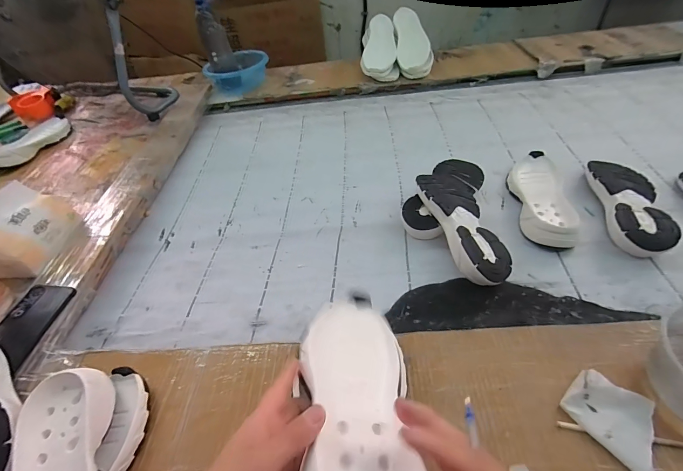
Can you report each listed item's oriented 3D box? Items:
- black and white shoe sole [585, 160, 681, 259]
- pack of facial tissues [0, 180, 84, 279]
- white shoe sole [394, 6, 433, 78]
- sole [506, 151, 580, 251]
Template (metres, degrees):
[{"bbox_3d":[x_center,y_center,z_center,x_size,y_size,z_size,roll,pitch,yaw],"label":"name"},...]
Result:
[{"bbox_3d":[0.510,-0.062,0.563,0.091,0.036,0.238,6,48,12],"label":"black and white shoe sole"},{"bbox_3d":[-0.570,-0.007,0.574,0.101,0.106,0.143,-9,47,-2],"label":"pack of facial tissues"},{"bbox_3d":[0.224,-0.638,1.034,0.107,0.042,0.288,-5,71,1],"label":"white shoe sole"},{"bbox_3d":[0.379,-0.079,0.611,0.091,0.030,0.249,6,48,12],"label":"sole"}]

